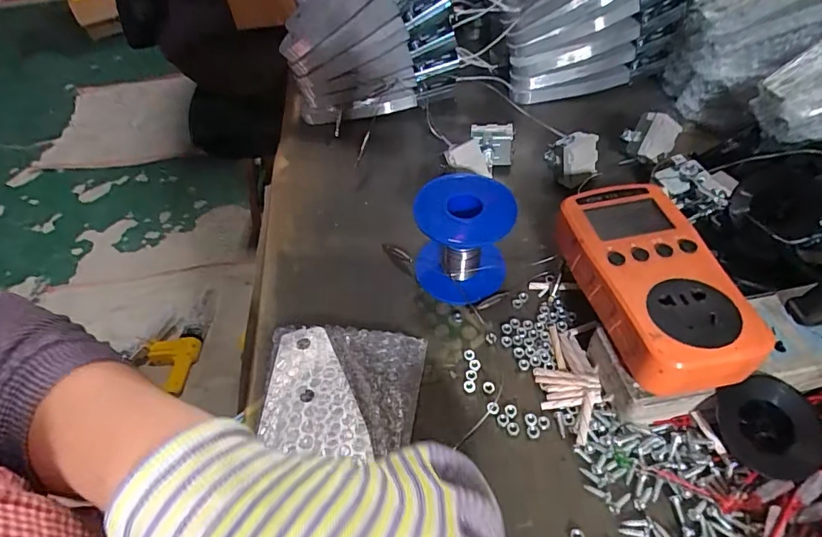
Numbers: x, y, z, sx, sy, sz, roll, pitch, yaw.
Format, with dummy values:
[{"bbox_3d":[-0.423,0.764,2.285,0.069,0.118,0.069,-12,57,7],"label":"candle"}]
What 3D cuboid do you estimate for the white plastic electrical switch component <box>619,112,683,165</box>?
[{"bbox_3d":[0.200,-0.109,0.388,0.039,0.044,0.025,23,56,22],"label":"white plastic electrical switch component"}]

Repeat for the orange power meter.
[{"bbox_3d":[0.130,0.006,0.259,0.068,0.030,0.126,-10,50,-3],"label":"orange power meter"}]

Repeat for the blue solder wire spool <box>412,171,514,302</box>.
[{"bbox_3d":[0.035,-0.021,0.316,0.063,0.069,0.059,2,51,7],"label":"blue solder wire spool"}]

